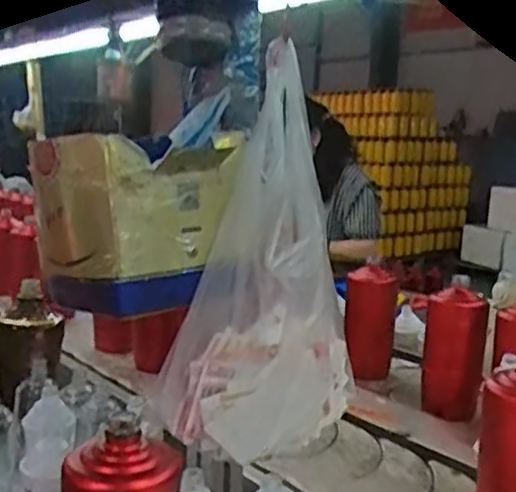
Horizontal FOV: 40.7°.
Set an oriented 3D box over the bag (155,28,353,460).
[{"bbox_3d":[0.004,0.018,0.580,0.114,0.308,0.140,7,10,25],"label":"bag"}]

